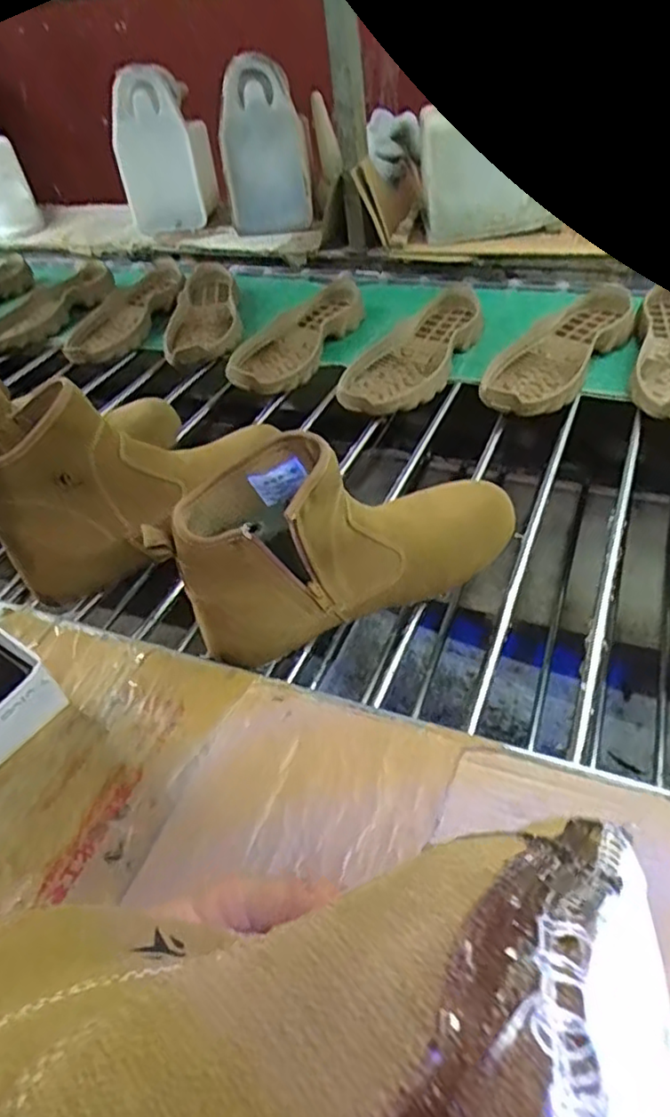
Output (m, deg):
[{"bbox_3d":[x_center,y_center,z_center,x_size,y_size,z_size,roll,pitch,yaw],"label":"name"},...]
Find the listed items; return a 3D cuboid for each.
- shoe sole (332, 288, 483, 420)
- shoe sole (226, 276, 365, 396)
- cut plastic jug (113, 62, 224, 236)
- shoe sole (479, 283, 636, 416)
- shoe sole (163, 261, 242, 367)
[{"bbox_3d":[0.102,-0.267,0.851,0.114,0.039,0.292,20,48,22],"label":"shoe sole"},{"bbox_3d":[-0.053,-0.306,0.915,0.118,0.040,0.282,21,48,23],"label":"shoe sole"},{"bbox_3d":[-0.317,-0.759,1.256,0.169,0.262,0.141,-10,44,-8],"label":"cut plastic jug"},{"bbox_3d":[0.263,-0.249,0.800,0.110,0.059,0.267,28,51,28],"label":"shoe sole"},{"bbox_3d":[-0.195,-0.389,1.027,0.104,0.036,0.298,-3,43,0],"label":"shoe sole"}]

